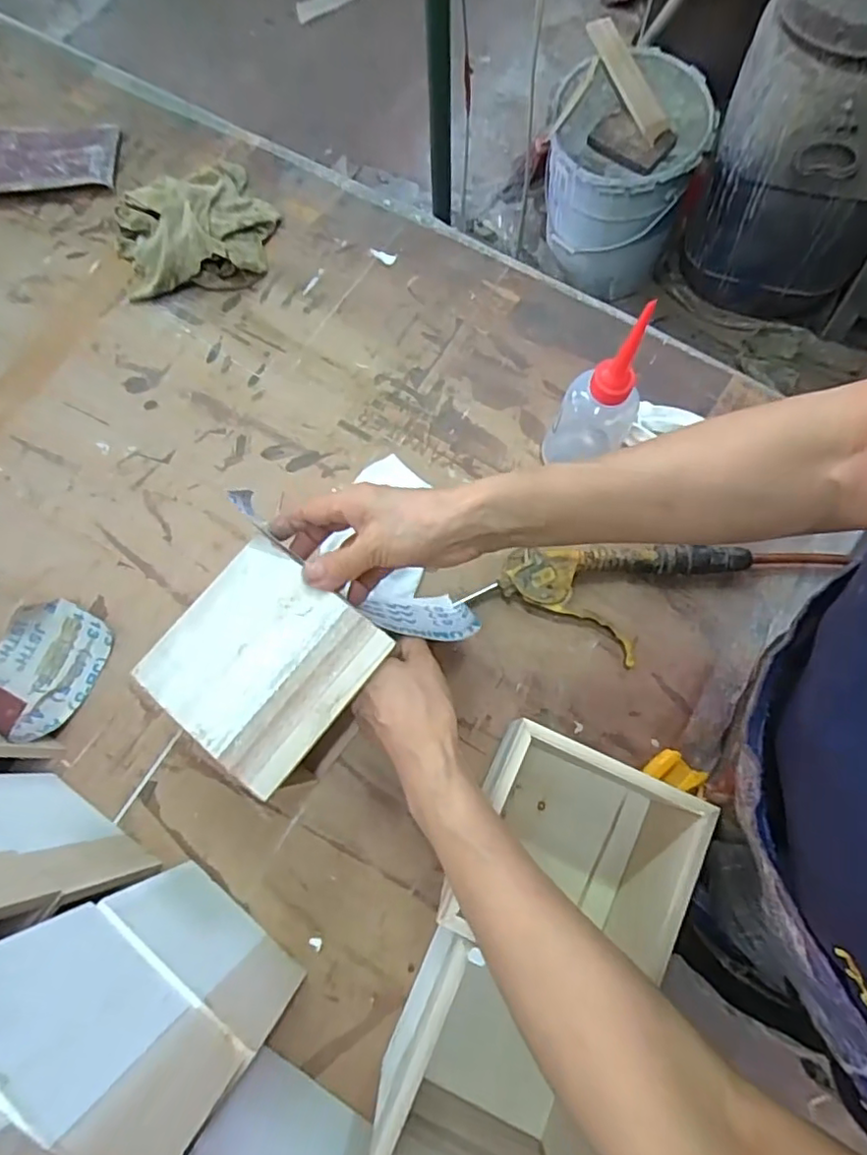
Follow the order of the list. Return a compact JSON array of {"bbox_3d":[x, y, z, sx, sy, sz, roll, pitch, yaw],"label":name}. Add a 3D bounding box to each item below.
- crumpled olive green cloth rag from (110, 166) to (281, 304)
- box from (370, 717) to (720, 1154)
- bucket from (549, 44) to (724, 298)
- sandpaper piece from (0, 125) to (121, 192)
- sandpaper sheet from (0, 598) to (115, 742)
[{"bbox_3d":[-0.236,-0.356,0.592,0.148,0.050,0.146,-8,74,-1],"label":"crumpled olive green cloth rag"},{"bbox_3d":[0.064,0.232,0.377,0.119,0.125,0.243,20,75,7],"label":"box"},{"bbox_3d":[0.375,-0.819,1.272,0.287,0.356,0.270,-1,73,2],"label":"bucket"},{"bbox_3d":[-0.420,-0.438,0.639,0.164,0.016,0.095,-3,74,0],"label":"sandpaper piece"},{"bbox_3d":[-0.310,0.056,0.454,0.094,0.089,0.090,37,78,11],"label":"sandpaper sheet"}]

